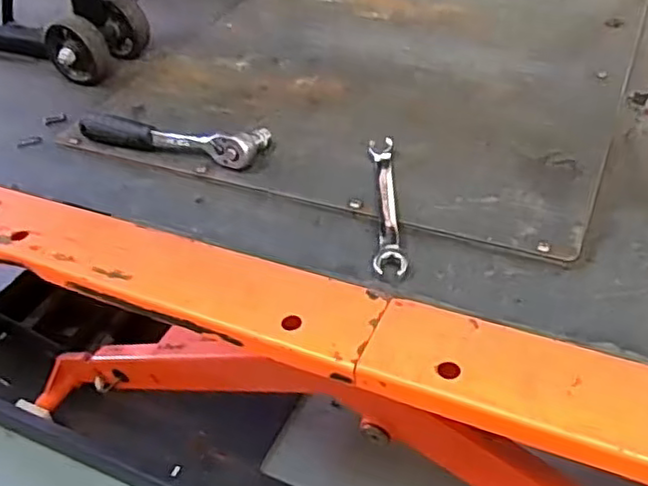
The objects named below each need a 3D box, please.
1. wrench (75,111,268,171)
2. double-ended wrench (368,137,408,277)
[{"bbox_3d":[-0.142,-0.102,0.625,0.181,0.035,0.051,11,42,19],"label":"wrench"},{"bbox_3d":[0.050,-0.036,0.540,0.023,0.010,0.174,-2,39,4],"label":"double-ended wrench"}]

